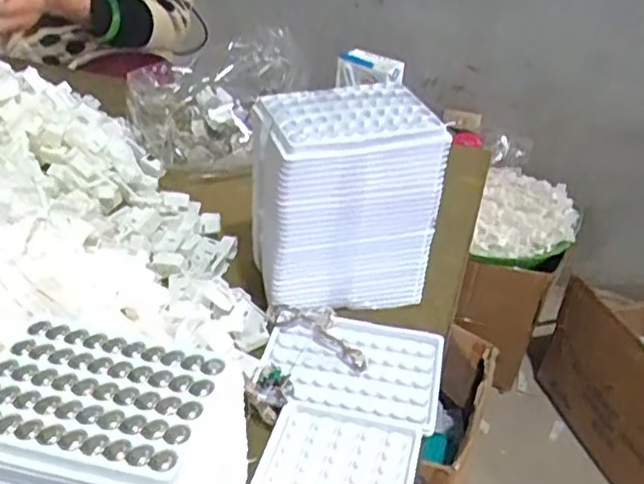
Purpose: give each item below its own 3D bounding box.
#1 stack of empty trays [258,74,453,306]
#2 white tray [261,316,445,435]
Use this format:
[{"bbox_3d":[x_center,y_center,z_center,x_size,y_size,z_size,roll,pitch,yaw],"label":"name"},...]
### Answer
[{"bbox_3d":[0.012,-0.034,0.554,0.137,0.151,0.096,-10,37,-19],"label":"stack of empty trays"},{"bbox_3d":[0.023,0.091,0.508,0.130,0.009,0.092,12,35,10],"label":"white tray"}]

